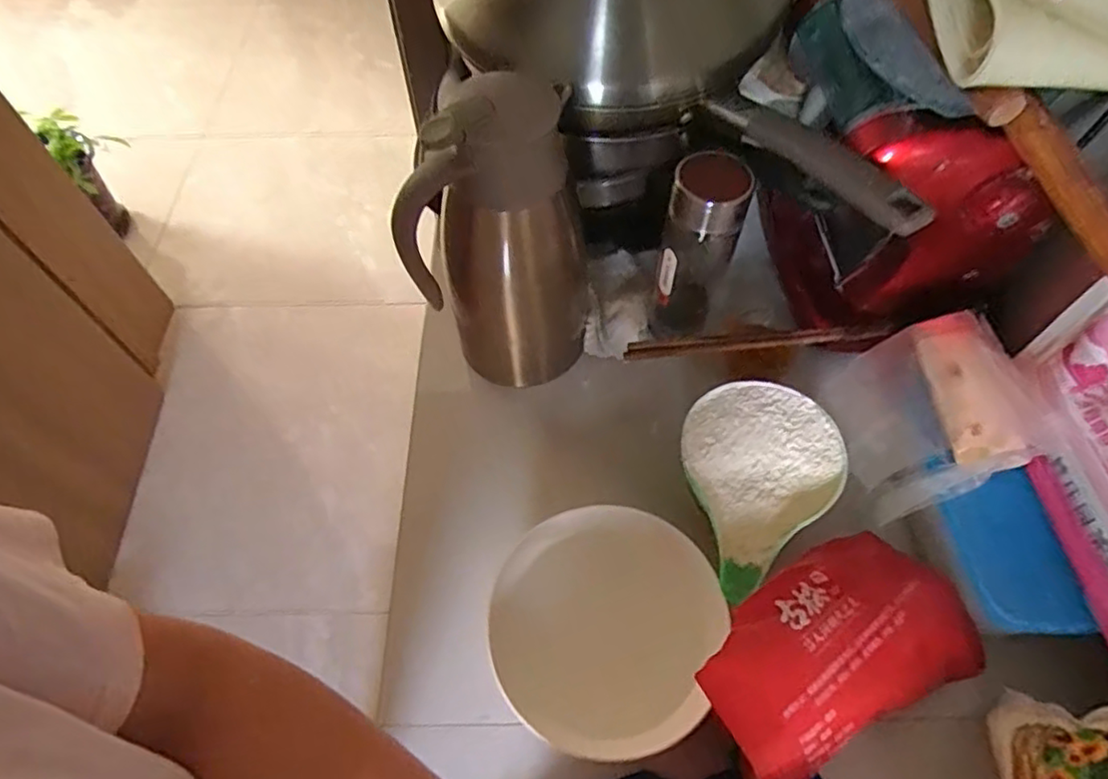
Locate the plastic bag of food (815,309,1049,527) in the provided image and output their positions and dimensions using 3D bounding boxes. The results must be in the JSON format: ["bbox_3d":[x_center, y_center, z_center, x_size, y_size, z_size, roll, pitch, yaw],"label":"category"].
[{"bbox_3d":[0.302,0.013,0.513,0.126,0.067,0.138,-12,60,-7],"label":"plastic bag of food"}]

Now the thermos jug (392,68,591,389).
[{"bbox_3d":[-0.052,-0.125,0.550,0.142,0.300,0.101,-15,54,0],"label":"thermos jug"}]

